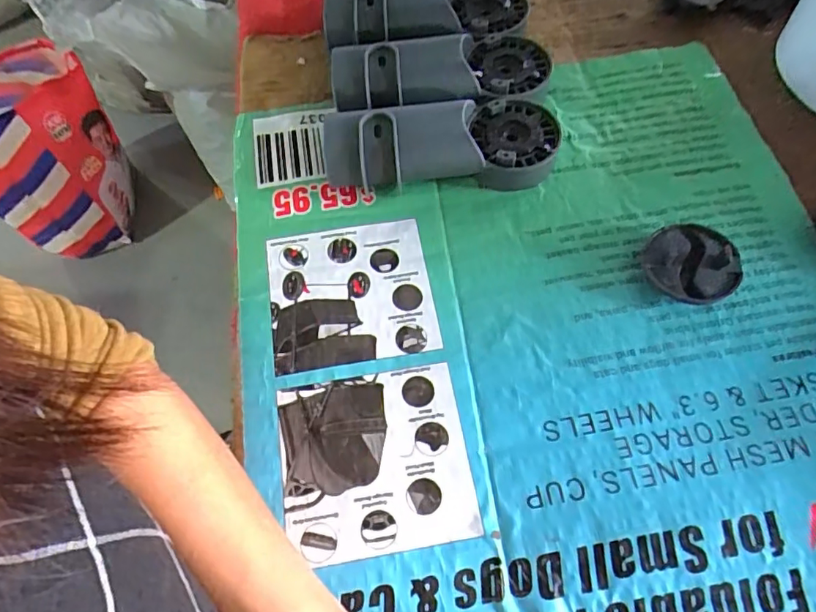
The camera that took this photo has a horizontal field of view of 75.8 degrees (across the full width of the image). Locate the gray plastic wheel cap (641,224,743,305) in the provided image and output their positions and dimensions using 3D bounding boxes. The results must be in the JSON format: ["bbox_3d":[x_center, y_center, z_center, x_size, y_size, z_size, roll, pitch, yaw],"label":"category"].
[{"bbox_3d":[0.179,-0.028,0.332,0.054,0.022,0.051,-1,65,2],"label":"gray plastic wheel cap"}]

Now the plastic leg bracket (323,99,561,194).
[{"bbox_3d":[0.023,-0.116,0.374,0.165,0.038,0.068,-6,65,-1],"label":"plastic leg bracket"}]

